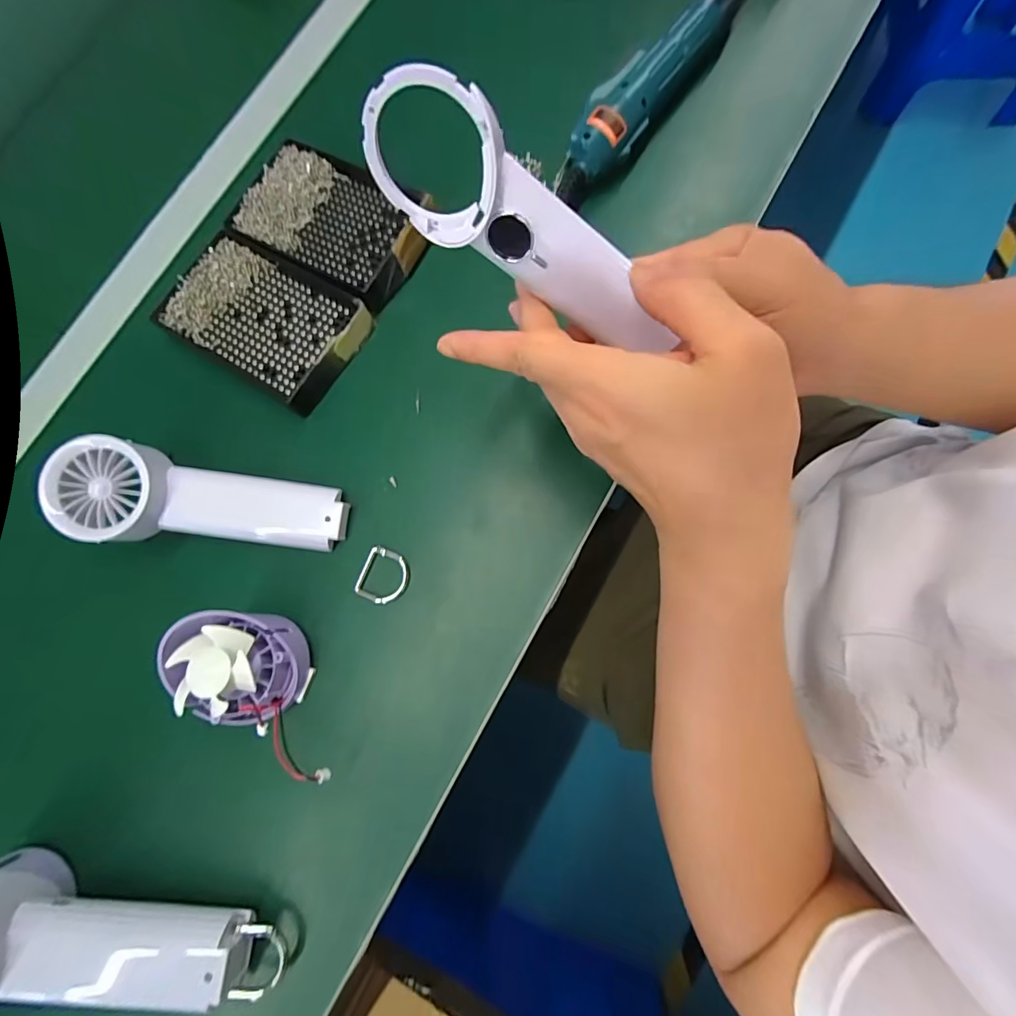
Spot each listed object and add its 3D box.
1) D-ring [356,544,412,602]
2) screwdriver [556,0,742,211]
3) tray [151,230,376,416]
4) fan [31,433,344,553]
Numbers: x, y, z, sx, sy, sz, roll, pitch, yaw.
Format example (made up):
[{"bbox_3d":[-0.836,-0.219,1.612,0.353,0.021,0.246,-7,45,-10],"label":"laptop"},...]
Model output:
[{"bbox_3d":[-0.079,0.044,0.303,0.031,0.004,0.034,22,81,10],"label":"D-ring"},{"bbox_3d":[0.107,-0.316,0.347,0.038,0.034,0.223,35,83,12],"label":"screwdriver"},{"bbox_3d":[-0.177,-0.138,0.337,0.138,0.022,0.085,29,82,11],"label":"tray"},{"bbox_3d":[-0.191,-0.004,0.296,0.169,0.046,0.063,7,81,4],"label":"fan"}]

